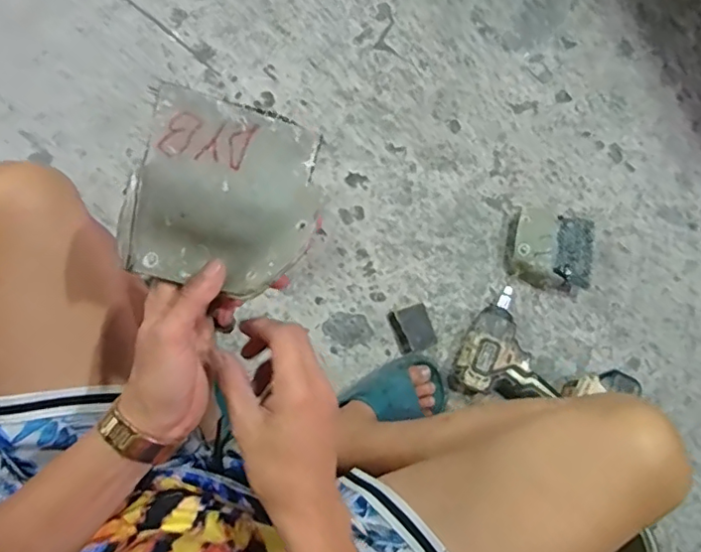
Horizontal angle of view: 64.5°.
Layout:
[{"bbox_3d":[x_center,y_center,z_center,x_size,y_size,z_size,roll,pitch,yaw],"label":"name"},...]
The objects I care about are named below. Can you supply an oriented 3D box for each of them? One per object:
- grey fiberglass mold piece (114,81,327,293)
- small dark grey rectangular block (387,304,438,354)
[{"bbox_3d":[-0.078,-0.051,0.352,0.116,0.052,0.117,15,80,2],"label":"grey fiberglass mold piece"},{"bbox_3d":[0.098,0.081,0.868,0.062,0.021,0.070,-21,80,-4],"label":"small dark grey rectangular block"}]

